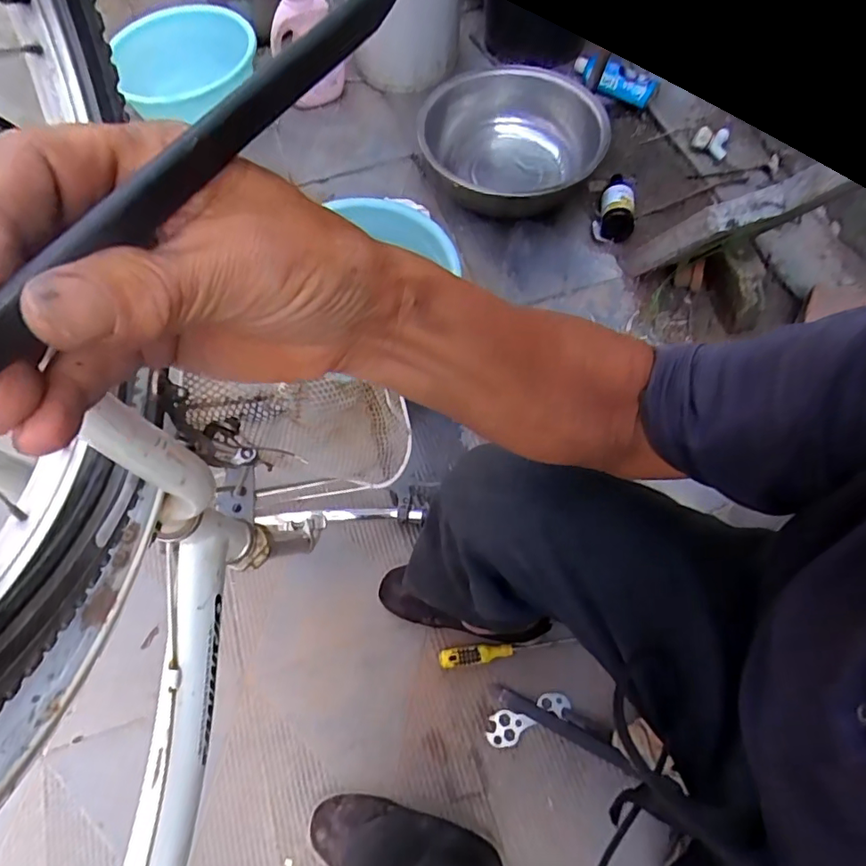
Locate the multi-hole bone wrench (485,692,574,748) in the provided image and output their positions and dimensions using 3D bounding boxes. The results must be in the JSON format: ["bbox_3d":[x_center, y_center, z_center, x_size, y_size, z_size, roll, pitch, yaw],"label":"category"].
[{"bbox_3d":[0.137,0.415,0.784,0.128,0.006,0.044,-27,61,-2],"label":"multi-hole bone wrench"}]

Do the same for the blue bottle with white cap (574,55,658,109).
[{"bbox_3d":[0.402,-0.751,1.146,0.219,0.064,0.071,-7,62,-31],"label":"blue bottle with white cap"}]

